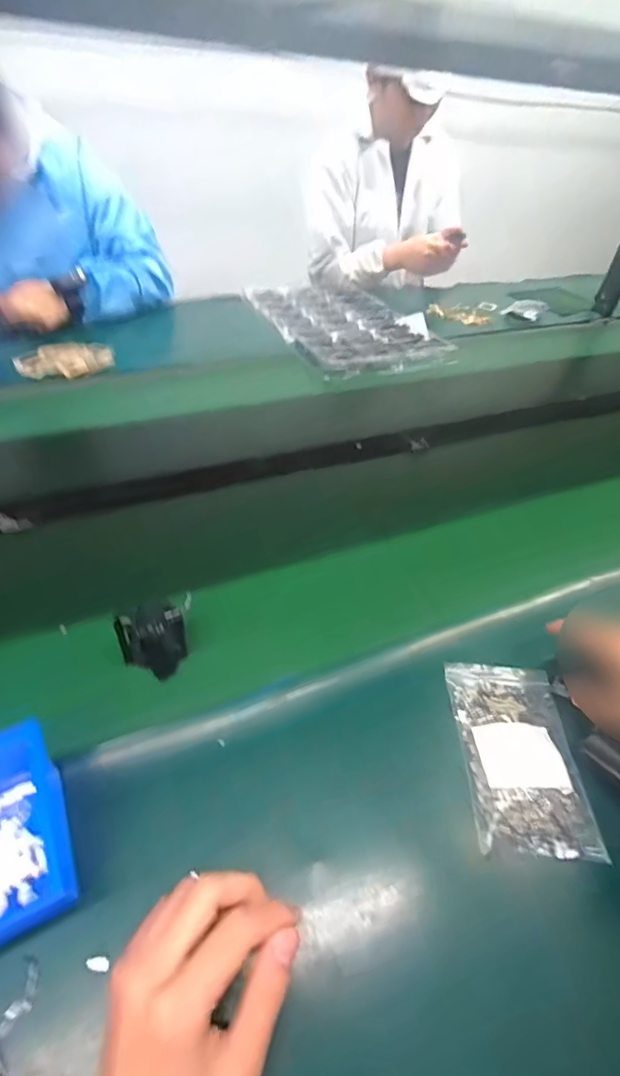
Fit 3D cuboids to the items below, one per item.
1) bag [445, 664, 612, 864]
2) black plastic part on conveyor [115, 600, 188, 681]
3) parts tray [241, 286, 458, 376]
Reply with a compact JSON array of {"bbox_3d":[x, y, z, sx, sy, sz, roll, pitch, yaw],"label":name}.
[{"bbox_3d":[0.177,0.179,0.399,0.096,0.016,0.150,5,45,-3],"label":"bag"},{"bbox_3d":[-0.142,0.087,0.422,0.046,0.078,0.040,24,47,15],"label":"black plastic part on conveyor"},{"bbox_3d":[0.071,-0.503,1.060,0.320,0.041,0.501,-12,49,-19],"label":"parts tray"}]

